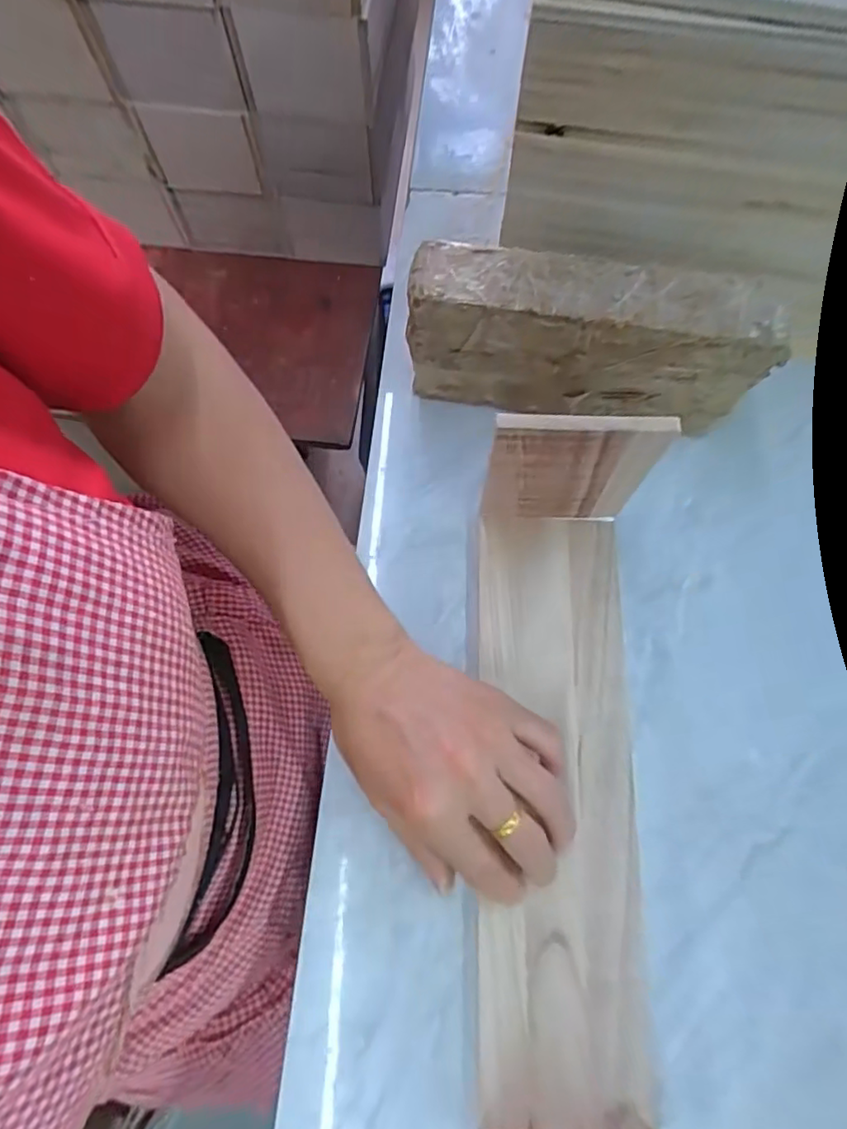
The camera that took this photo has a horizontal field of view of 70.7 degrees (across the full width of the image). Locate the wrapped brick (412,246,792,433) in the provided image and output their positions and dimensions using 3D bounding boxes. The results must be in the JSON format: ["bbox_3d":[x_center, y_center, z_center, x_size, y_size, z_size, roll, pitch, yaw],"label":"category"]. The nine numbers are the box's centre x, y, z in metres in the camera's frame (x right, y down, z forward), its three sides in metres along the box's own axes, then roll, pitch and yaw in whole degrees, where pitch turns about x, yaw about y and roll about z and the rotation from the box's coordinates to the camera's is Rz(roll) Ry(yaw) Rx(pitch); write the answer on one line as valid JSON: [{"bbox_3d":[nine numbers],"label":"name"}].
[{"bbox_3d":[0.096,-0.133,0.373,0.203,0.101,0.049,11,73,2],"label":"wrapped brick"}]

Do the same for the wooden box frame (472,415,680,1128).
[{"bbox_3d":[0.076,0.107,0.289,0.090,0.117,0.331,2,72,0],"label":"wooden box frame"}]

